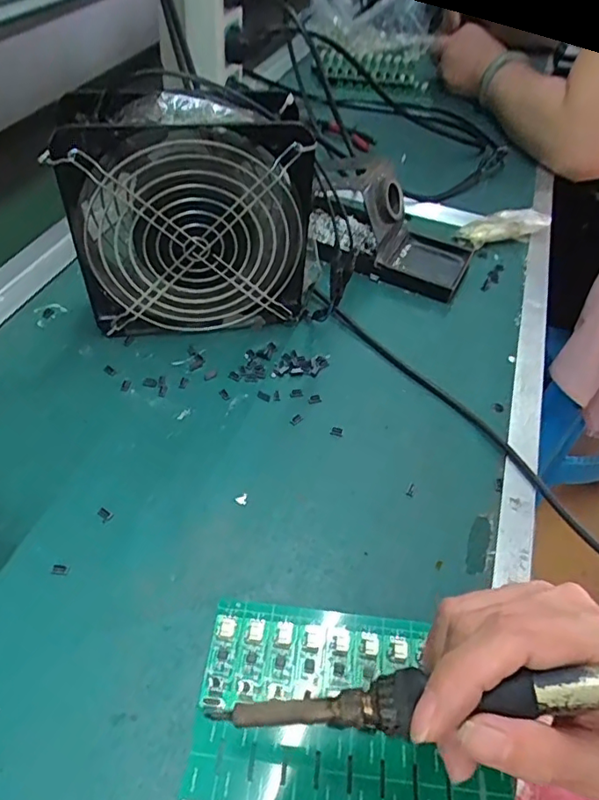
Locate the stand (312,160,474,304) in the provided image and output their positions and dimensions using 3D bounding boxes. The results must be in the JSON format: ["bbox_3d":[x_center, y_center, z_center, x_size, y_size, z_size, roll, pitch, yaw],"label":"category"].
[{"bbox_3d":[0.078,-0.155,0.470,0.146,0.072,0.076,24,51,14],"label":"stand"}]

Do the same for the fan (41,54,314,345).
[{"bbox_3d":[-0.072,-0.122,0.370,0.153,0.155,0.062,-8,51,-13],"label":"fan"}]

